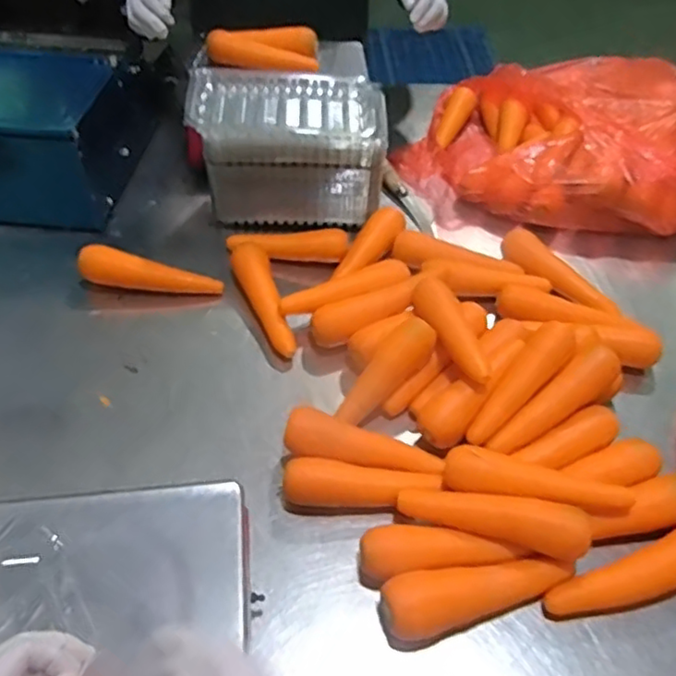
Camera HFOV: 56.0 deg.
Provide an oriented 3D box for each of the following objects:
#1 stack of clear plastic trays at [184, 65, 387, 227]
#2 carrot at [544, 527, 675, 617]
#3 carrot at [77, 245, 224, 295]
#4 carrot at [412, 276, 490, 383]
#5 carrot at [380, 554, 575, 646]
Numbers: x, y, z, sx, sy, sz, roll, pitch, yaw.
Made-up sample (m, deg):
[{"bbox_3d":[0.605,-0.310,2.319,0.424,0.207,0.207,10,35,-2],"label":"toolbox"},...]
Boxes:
[{"bbox_3d":[-0.068,-0.267,0.915,0.253,0.177,0.132,1,48,-2],"label":"stack of clear plastic trays"},{"bbox_3d":[0.275,0.217,0.585,0.175,0.050,0.045,-11,49,-12],"label":"carrot"},{"bbox_3d":[-0.244,-0.084,0.839,0.180,0.034,0.039,11,47,-9],"label":"carrot"},{"bbox_3d":[0.125,-0.013,0.720,0.043,0.040,0.161,-10,49,-11],"label":"carrot"},{"bbox_3d":[0.127,0.228,0.575,0.180,0.045,0.055,-11,49,-12],"label":"carrot"}]

